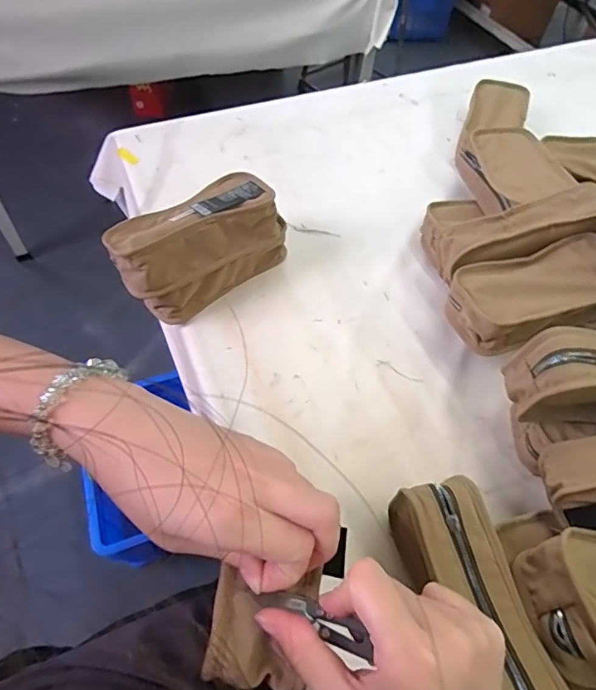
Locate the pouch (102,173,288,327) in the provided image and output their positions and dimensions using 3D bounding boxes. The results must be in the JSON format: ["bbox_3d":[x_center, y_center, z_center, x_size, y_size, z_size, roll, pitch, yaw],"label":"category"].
[{"bbox_3d":[-0.118,-0.118,0.568,0.189,0.103,0.101,-35,63,-23],"label":"pouch"}]

